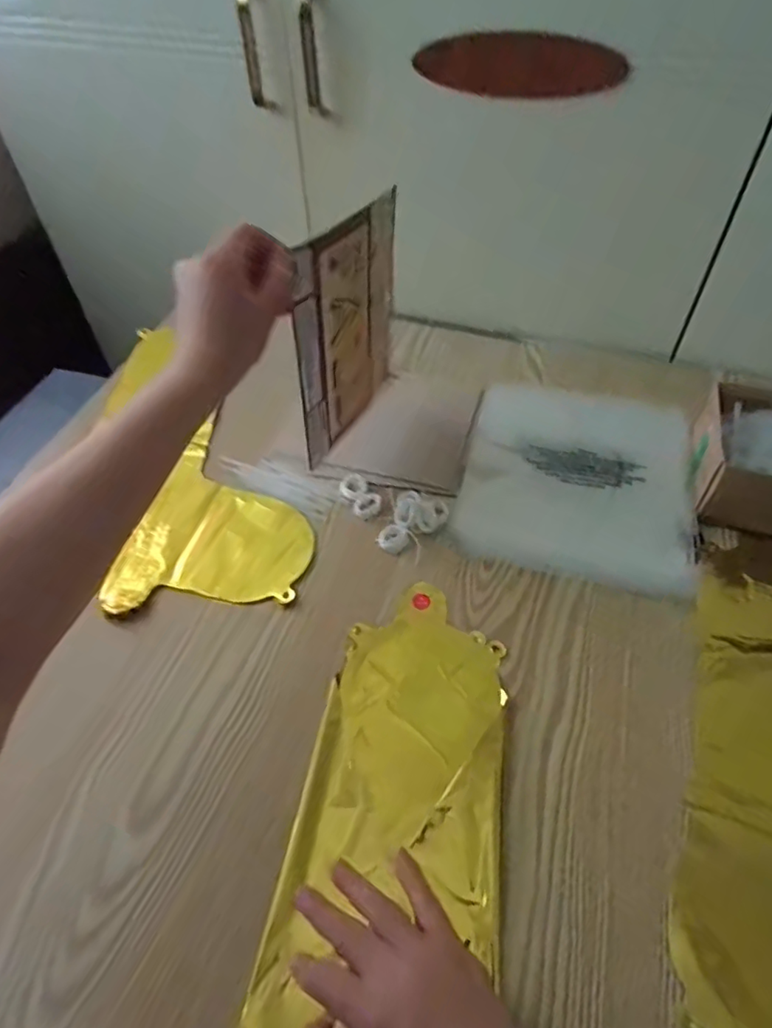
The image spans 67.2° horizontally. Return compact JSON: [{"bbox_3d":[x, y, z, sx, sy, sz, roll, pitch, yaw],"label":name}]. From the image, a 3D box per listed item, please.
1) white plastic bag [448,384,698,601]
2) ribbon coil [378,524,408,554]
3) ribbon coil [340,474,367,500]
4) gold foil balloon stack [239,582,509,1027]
[{"bbox_3d":[0.184,-0.042,0.563,0.206,0.015,0.232,12,53,10],"label":"white plastic bag"},{"bbox_3d":[0.006,0.022,0.524,0.026,0.005,0.027,-1,52,1],"label":"ribbon coil"},{"bbox_3d":[-0.032,-0.027,0.561,0.025,0.007,0.029,-7,52,-4],"label":"ribbon coil"},{"bbox_3d":[0.001,0.236,0.350,0.135,0.012,0.419,7,51,7],"label":"gold foil balloon stack"}]

